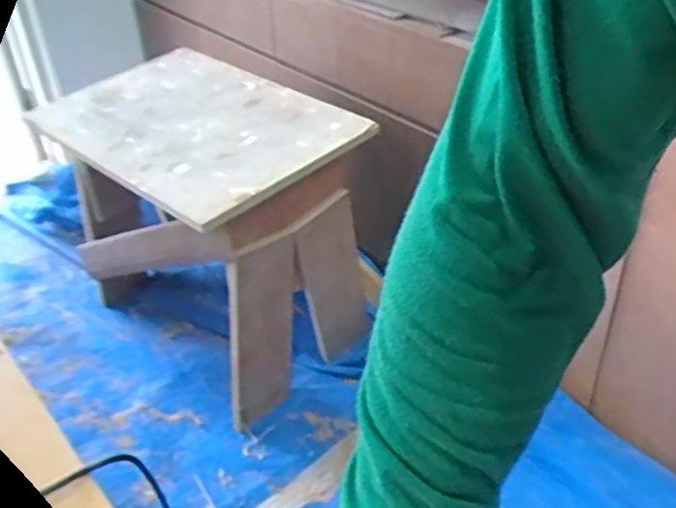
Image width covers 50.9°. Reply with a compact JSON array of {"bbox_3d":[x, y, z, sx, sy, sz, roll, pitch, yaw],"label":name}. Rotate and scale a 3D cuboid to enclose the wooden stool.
[{"bbox_3d":[-0.265,-0.055,1.474,0.536,0.551,0.402,24,45,31],"label":"wooden stool"}]

